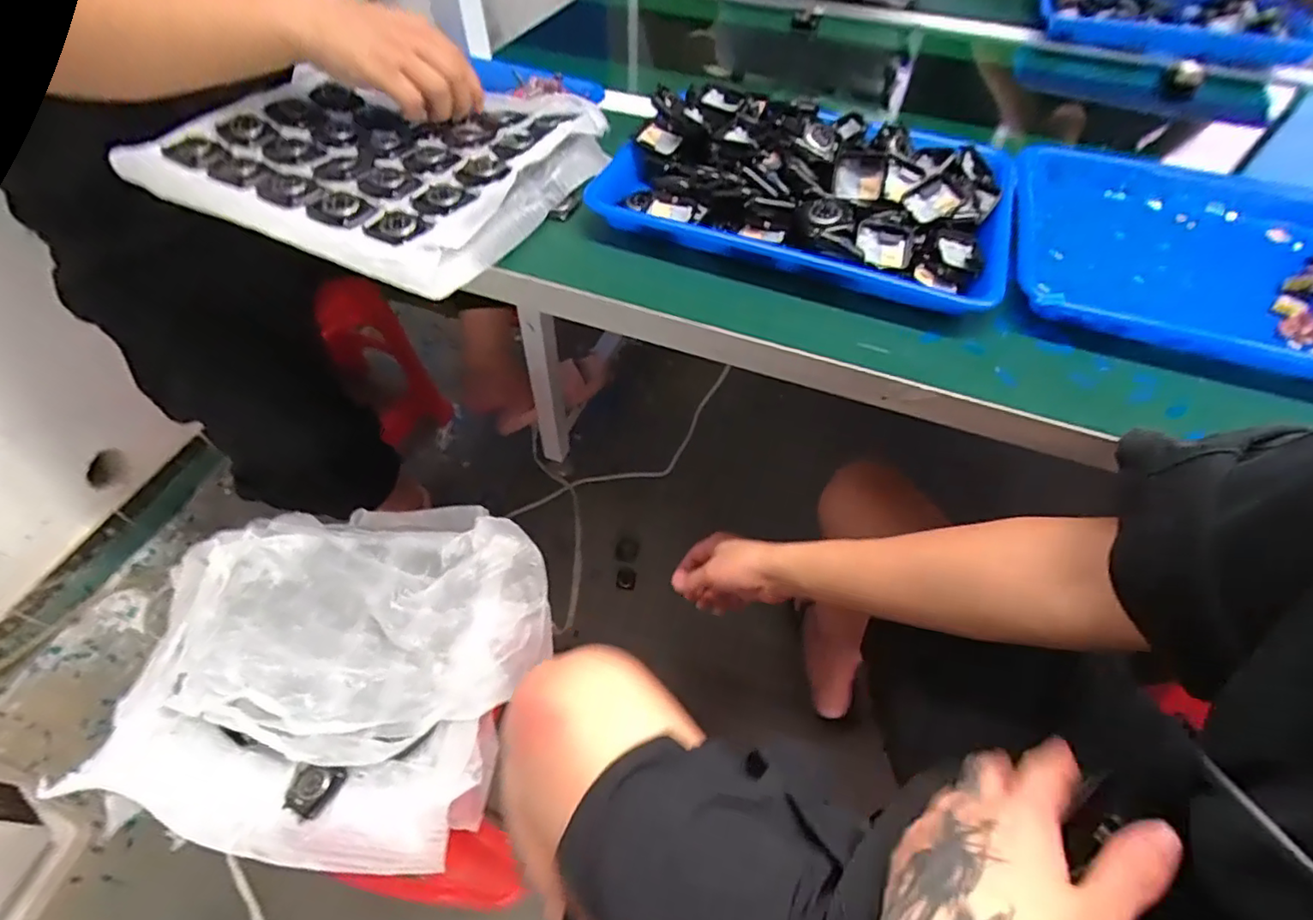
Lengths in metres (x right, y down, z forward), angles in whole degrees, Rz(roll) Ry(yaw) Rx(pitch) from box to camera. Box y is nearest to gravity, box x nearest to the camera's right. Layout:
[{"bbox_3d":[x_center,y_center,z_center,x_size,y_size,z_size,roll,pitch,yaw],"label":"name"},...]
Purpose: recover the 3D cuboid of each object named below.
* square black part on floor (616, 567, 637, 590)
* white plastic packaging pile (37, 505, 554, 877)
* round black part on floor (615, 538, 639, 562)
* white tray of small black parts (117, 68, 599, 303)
[{"bbox_3d":[-0.056,0.220,1.109,0.036,0.006,0.044,7,54,2],"label":"square black part on floor"},{"bbox_3d":[-0.298,0.166,0.550,0.349,0.083,0.321,13,54,6],"label":"white plastic packaging pile"},{"bbox_3d":[-0.056,0.173,1.148,0.045,0.009,0.048,1,54,-2],"label":"round black part on floor"},{"bbox_3d":[-0.226,-0.280,0.526,0.328,0.031,0.317,24,56,14],"label":"white tray of small black parts"}]

